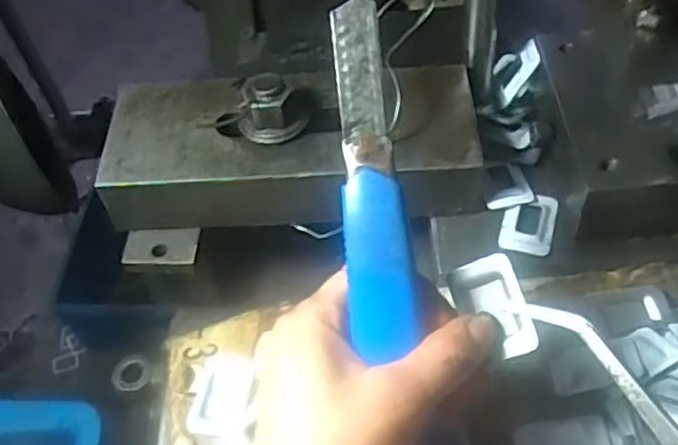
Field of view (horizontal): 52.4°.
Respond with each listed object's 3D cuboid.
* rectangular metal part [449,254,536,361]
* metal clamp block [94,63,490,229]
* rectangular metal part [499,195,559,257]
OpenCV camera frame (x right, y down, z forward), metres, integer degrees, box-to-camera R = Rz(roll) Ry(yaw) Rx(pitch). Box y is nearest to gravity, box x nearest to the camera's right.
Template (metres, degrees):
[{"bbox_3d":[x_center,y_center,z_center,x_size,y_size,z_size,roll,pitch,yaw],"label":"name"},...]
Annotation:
[{"bbox_3d":[0.061,0.034,0.273,0.026,0.005,0.040,-18,71,6],"label":"rectangular metal part"},{"bbox_3d":[-0.026,-0.044,0.376,0.199,0.062,0.094,-2,49,2],"label":"metal clamp block"},{"bbox_3d":[0.101,0.000,0.367,0.026,0.005,0.041,13,52,15],"label":"rectangular metal part"}]

